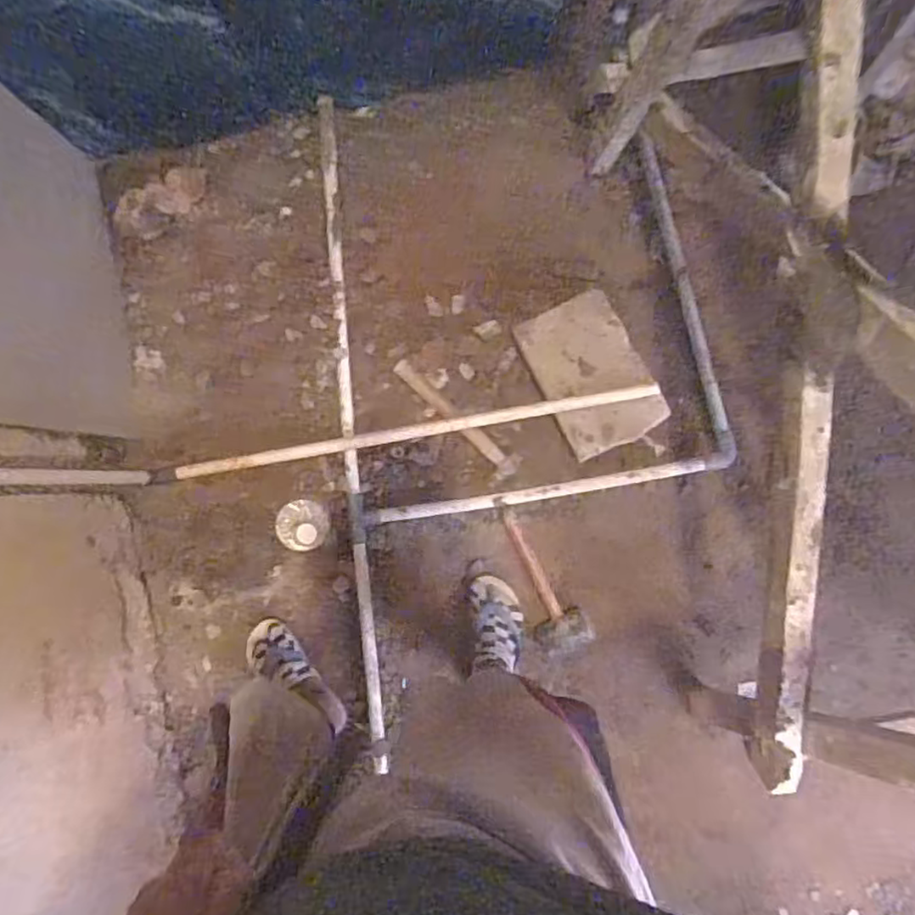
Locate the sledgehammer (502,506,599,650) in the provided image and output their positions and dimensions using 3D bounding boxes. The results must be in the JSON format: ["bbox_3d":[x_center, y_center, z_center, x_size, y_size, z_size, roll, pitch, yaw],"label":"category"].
[{"bbox_3d":[0.164,0.241,1.337,0.103,0.050,0.308,-23,75,1],"label":"sledgehammer"}]

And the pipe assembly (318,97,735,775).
[{"bbox_3d":[0.138,-0.137,1.319,0.762,0.047,1.210,-6,86,2],"label":"pipe assembly"}]

